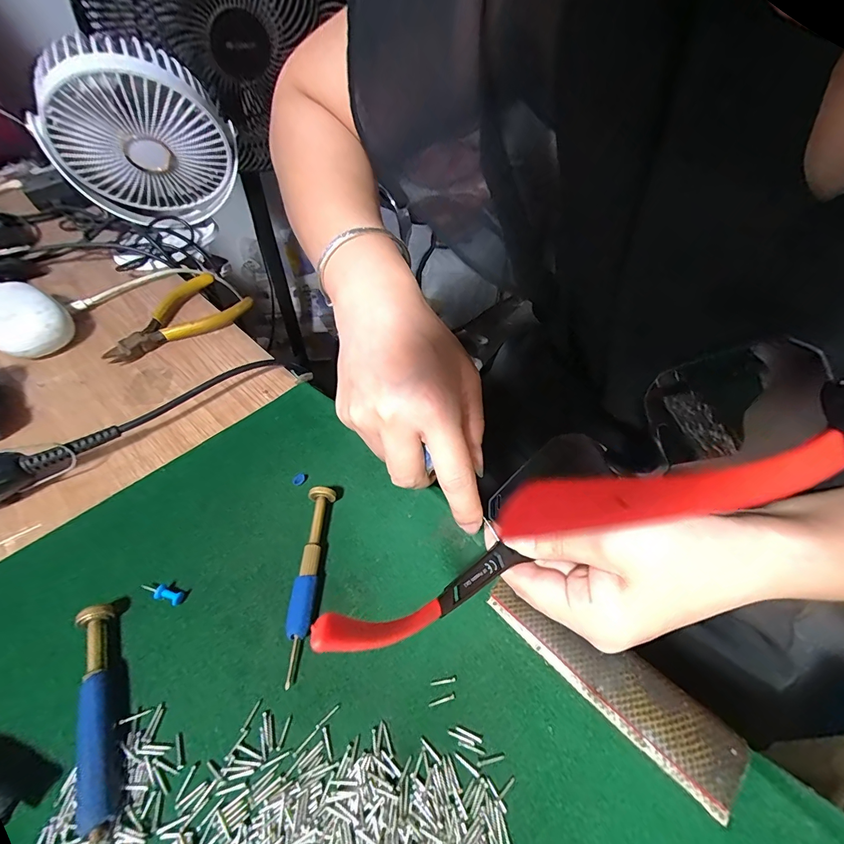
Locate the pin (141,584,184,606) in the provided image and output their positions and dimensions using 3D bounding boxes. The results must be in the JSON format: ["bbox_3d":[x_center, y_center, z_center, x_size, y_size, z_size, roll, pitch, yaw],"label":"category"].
[{"bbox_3d":[-0.136,0.089,0.206,0.025,0.007,0.007,16,53,12],"label":"pin"}]

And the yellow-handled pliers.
[{"bbox_3d":[-0.224,-0.095,0.355,0.119,0.014,0.071,-38,60,-26],"label":"yellow-handled pliers"}]

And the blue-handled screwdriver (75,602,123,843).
[{"bbox_3d":[-0.137,0.130,0.168,0.011,0.014,0.102,-22,55,-17],"label":"blue-handled screwdriver"}]

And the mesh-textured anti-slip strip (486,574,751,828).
[{"bbox_3d":[0.087,0.117,0.188,0.116,0.005,0.033,37,60,25],"label":"mesh-textured anti-slip strip"}]

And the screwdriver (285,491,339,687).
[{"bbox_3d":[-0.061,0.081,0.210,0.014,0.015,0.096,3,51,2],"label":"screwdriver"}]

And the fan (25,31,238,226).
[{"bbox_3d":[-0.281,-0.282,0.397,0.157,0.159,0.069,-25,77,30],"label":"fan"}]

